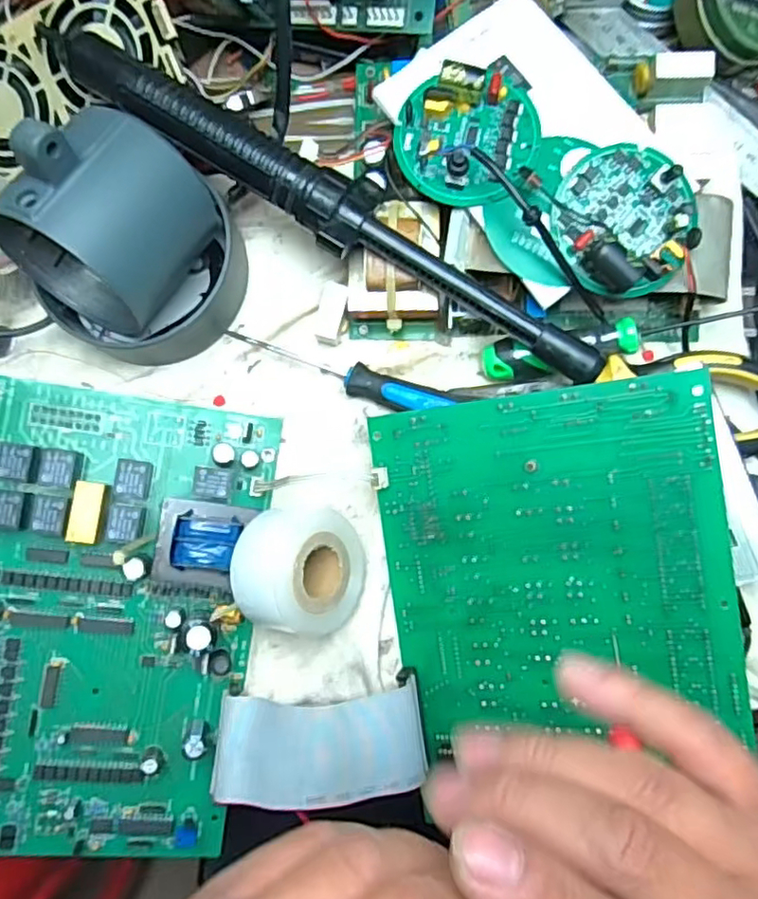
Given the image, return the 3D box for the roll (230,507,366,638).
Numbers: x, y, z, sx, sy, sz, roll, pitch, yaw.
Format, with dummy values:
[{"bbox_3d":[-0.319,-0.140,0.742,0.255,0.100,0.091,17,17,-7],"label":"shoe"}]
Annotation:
[{"bbox_3d":[-0.037,0.060,0.311,0.034,0.060,0.062,-1,82,41],"label":"roll"}]

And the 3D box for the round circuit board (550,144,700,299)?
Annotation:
[{"bbox_3d":[0.121,-0.113,0.305,0.068,0.014,0.066,0,83,1],"label":"round circuit board"}]

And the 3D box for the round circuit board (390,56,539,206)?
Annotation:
[{"bbox_3d":[0.046,-0.155,0.308,0.072,0.019,0.063,-23,83,-2],"label":"round circuit board"}]

